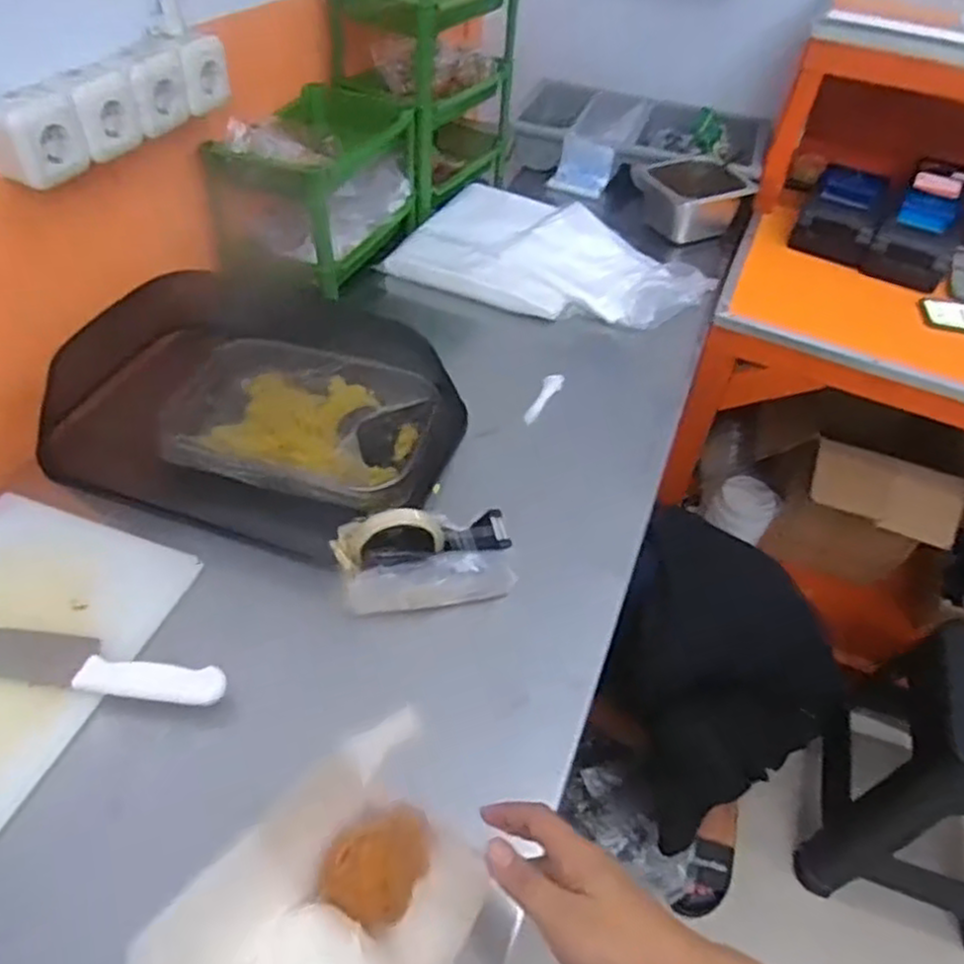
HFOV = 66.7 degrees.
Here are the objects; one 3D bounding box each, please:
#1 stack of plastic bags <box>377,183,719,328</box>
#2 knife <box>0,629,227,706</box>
[{"bbox_3d":[0.130,-0.378,1.225,0.496,0.052,0.321,19,56,18],"label":"stack of plastic bags"},{"bbox_3d":[-0.407,0.160,0.673,0.354,0.017,0.049,8,47,2],"label":"knife"}]

